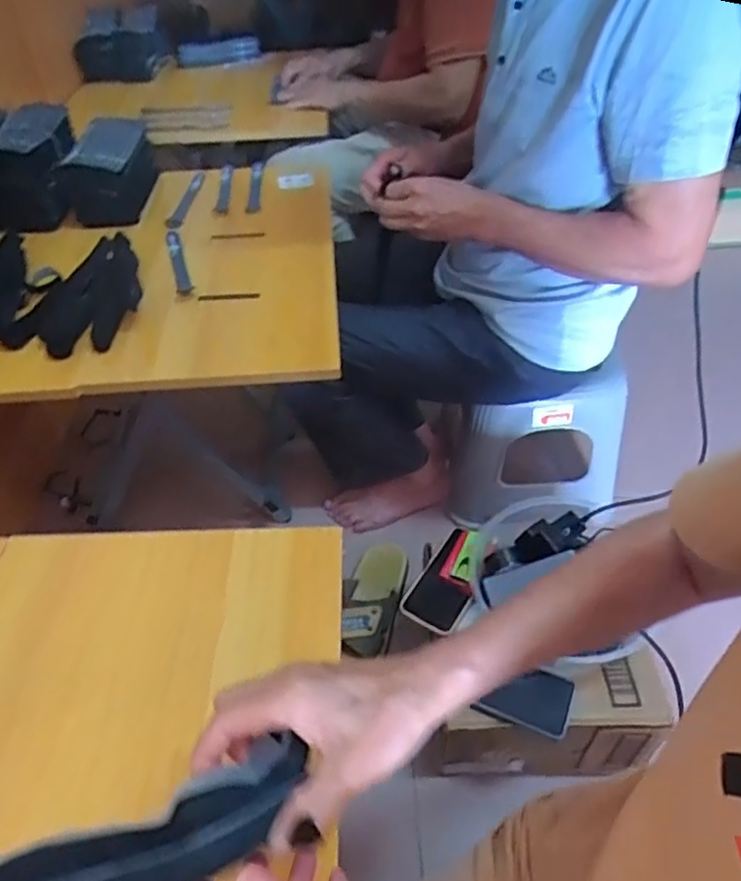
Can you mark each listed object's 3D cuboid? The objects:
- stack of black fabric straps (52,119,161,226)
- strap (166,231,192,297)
[{"bbox_3d":[-0.408,-0.428,0.986,0.112,0.087,0.210,-5,45,-4],"label":"stack of black fabric straps"},{"bbox_3d":[-0.271,-0.252,0.885,0.020,0.020,0.195,-14,47,-12],"label":"strap"}]

